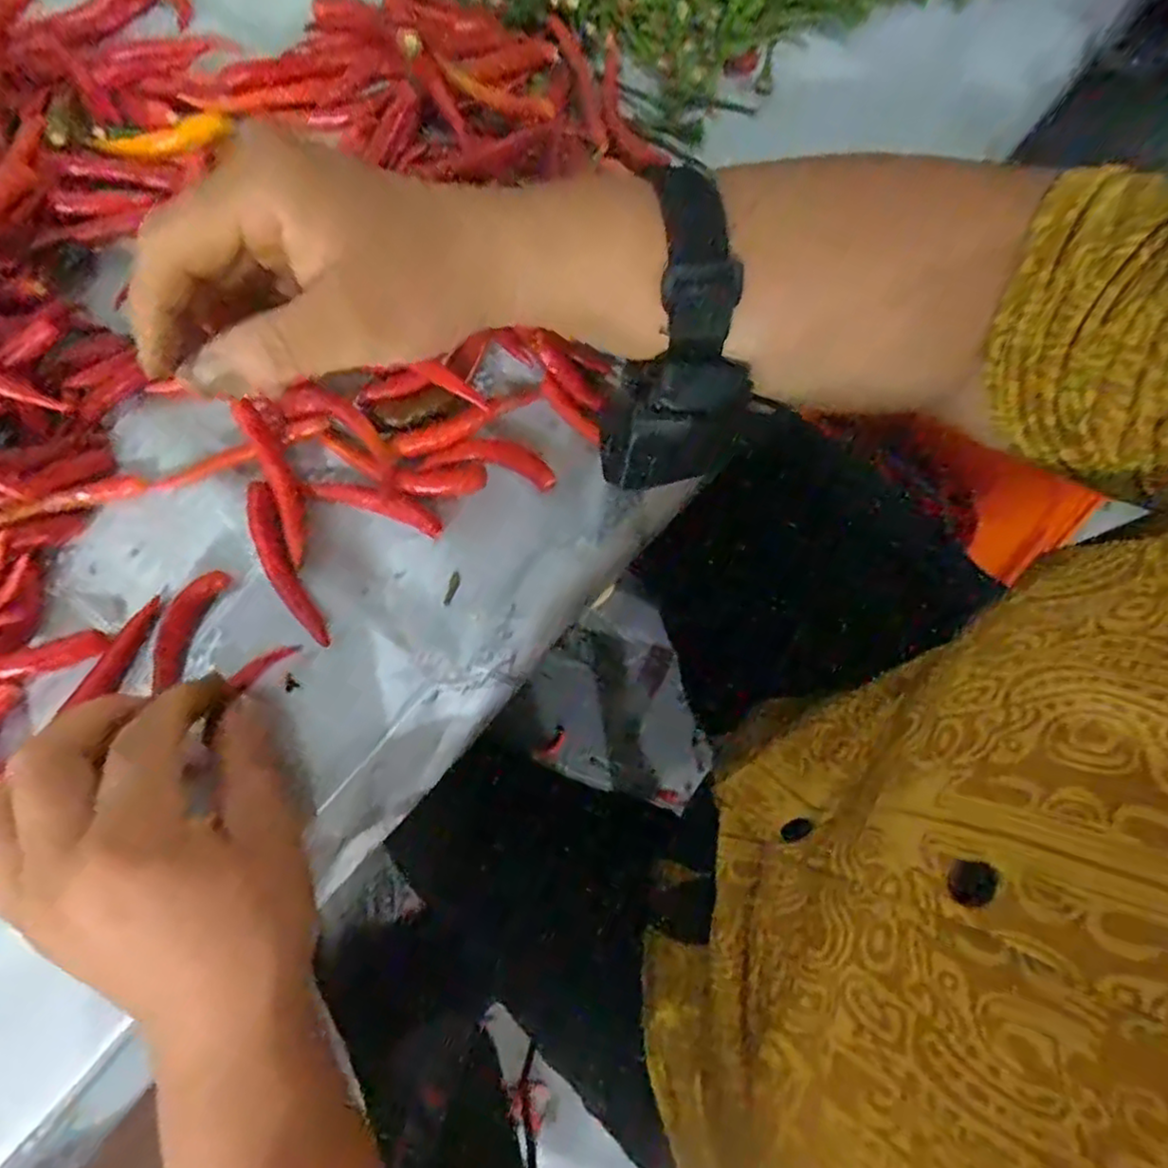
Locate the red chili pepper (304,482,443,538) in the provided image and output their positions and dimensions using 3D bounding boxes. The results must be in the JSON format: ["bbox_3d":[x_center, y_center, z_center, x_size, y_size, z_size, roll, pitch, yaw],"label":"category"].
[{"bbox_3d":[-0.087,-0.034,0.286,0.060,0.009,0.013,20,79,4],"label":"red chili pepper"}]

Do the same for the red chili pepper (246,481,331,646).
[{"bbox_3d":[-0.120,-0.007,0.270,0.012,0.012,0.072,-25,79,-4],"label":"red chili pepper"}]

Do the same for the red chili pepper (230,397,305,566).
[{"bbox_3d":[-0.125,-0.041,0.276,0.010,0.012,0.066,-19,94,-3],"label":"red chili pepper"}]

